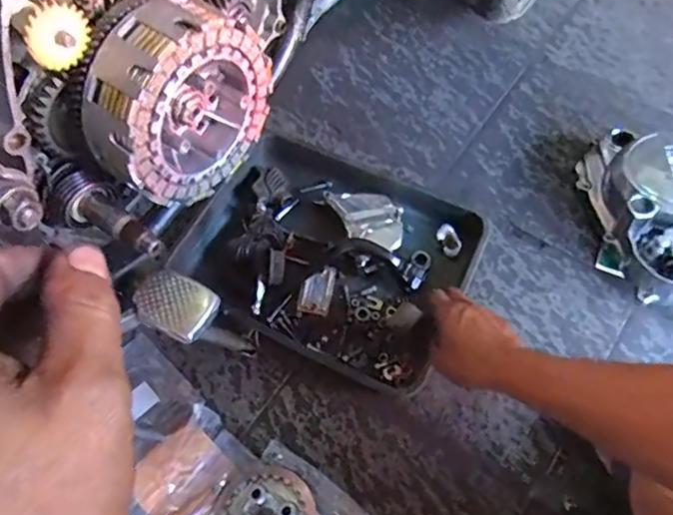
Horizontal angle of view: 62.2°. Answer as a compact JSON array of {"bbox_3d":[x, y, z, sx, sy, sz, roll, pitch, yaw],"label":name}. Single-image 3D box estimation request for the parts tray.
[{"bbox_3d":[-0.013,-0.007,0.721,0.350,0.051,0.260,24,67,13],"label":"parts tray"}]

